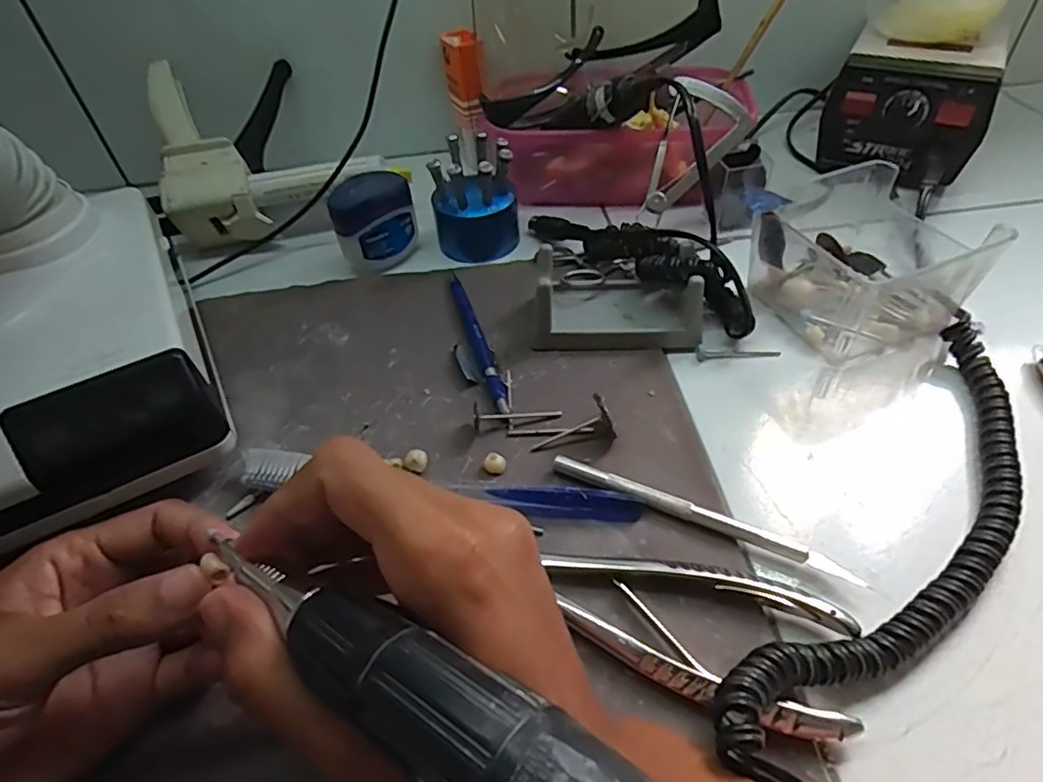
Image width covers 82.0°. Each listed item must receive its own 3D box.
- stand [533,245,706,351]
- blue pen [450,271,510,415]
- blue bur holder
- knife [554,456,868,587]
[{"bbox_3d":[0.056,-0.056,0.350,0.101,0.036,0.057,3,47,8],"label":"stand"},{"bbox_3d":[-0.026,-0.032,0.355,0.009,0.008,0.126,-16,47,-9],"label":"blue pen"},{"bbox_3d":[-0.033,-0.133,0.417,0.059,0.070,0.054,-10,47,-4],"label":"blue bur holder"},{"bbox_3d":[0.077,0.055,0.266,0.133,0.009,0.010,18,51,20],"label":"knife"}]

